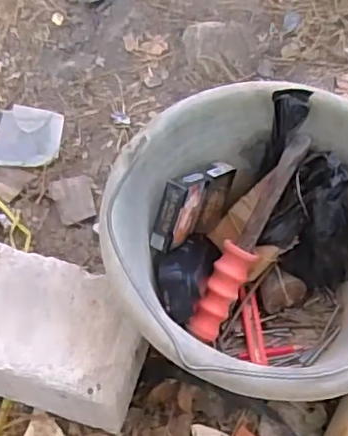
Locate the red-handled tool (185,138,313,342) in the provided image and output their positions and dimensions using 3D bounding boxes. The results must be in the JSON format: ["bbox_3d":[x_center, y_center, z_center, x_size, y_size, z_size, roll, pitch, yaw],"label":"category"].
[{"bbox_3d":[0.066,0.017,0.540,0.027,0.023,0.194,28,93,14],"label":"red-handled tool"}]

